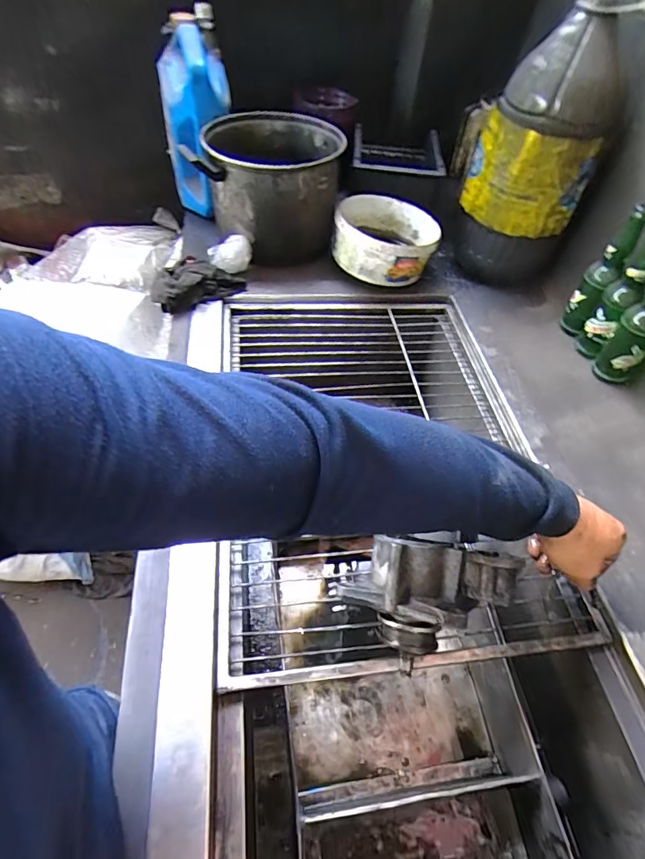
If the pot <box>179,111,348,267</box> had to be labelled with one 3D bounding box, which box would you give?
[{"bbox_3d":[-0.097,-0.466,0.873,0.251,0.203,0.263,3,52,-3],"label":"pot"}]

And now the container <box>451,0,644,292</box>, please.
[{"bbox_3d":[0.359,-0.492,0.791,0.206,0.415,0.230,13,52,4],"label":"container"}]

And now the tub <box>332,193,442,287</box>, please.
[{"bbox_3d":[0.123,-0.368,0.882,0.199,0.109,0.200,9,52,1],"label":"tub"}]

